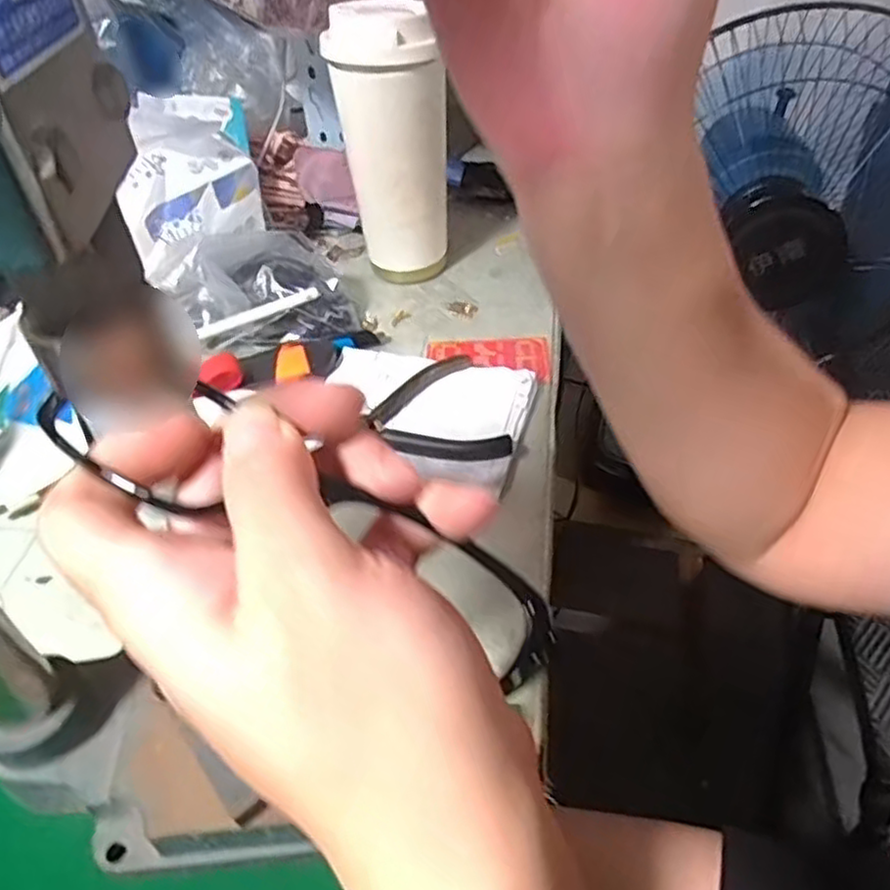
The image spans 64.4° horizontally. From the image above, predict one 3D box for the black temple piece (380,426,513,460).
[{"bbox_3d":[0.003,0.000,0.435,0.075,0.014,0.014,3,45,5],"label":"black temple piece"}]

